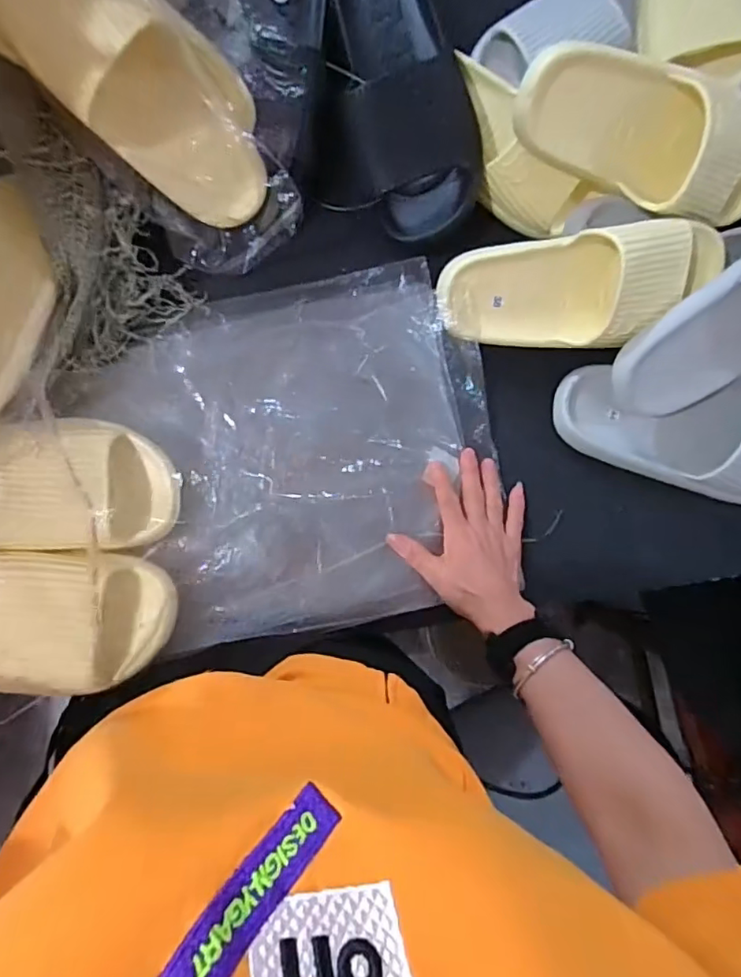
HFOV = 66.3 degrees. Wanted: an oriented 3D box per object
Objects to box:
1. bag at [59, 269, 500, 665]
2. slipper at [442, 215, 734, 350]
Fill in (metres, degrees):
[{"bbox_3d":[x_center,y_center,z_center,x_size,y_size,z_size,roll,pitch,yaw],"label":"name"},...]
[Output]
[{"bbox_3d":[-0.052,-0.029,0.507,0.330,0.024,0.300,-18,90,-9],"label":"bag"},{"bbox_3d":[0.184,-0.173,0.496,0.245,0.064,0.095,-6,87,11],"label":"slipper"}]

